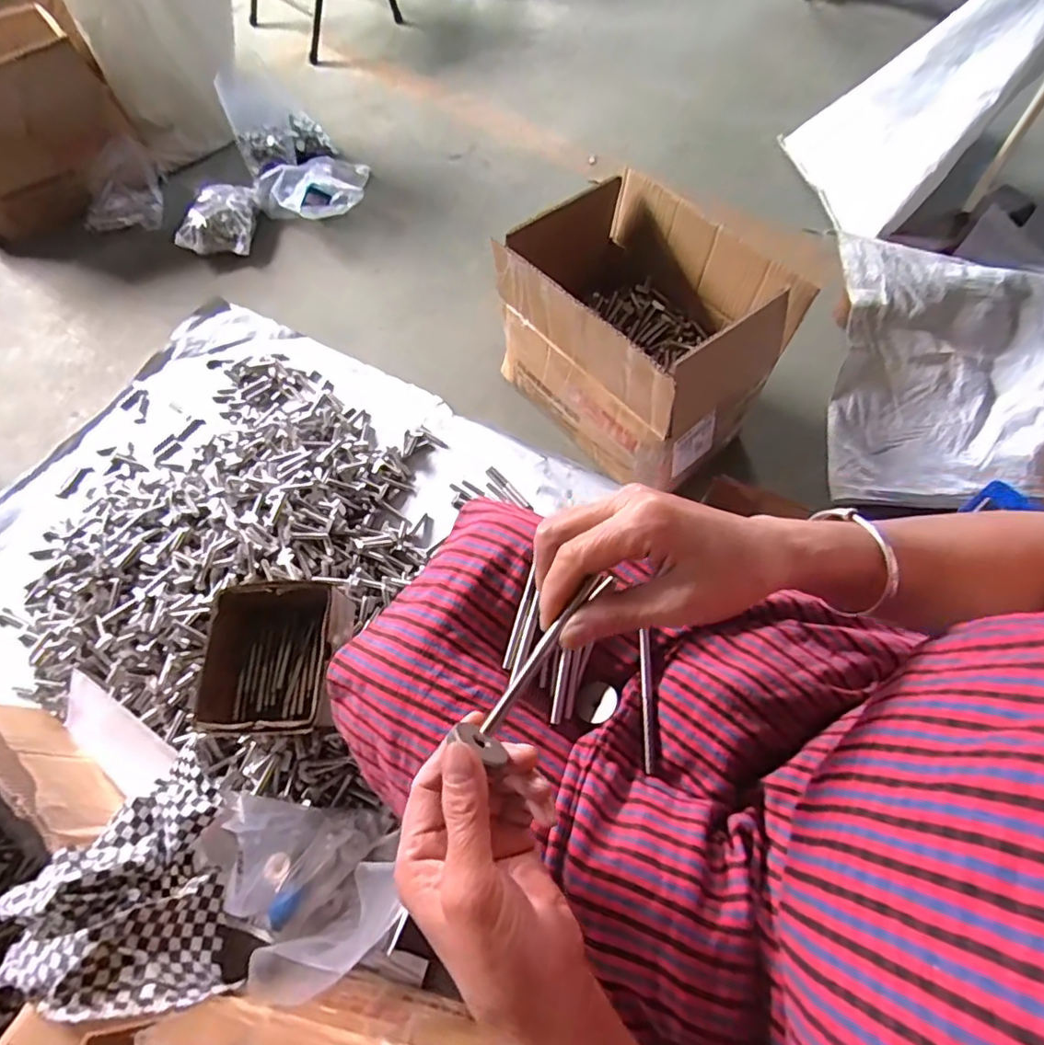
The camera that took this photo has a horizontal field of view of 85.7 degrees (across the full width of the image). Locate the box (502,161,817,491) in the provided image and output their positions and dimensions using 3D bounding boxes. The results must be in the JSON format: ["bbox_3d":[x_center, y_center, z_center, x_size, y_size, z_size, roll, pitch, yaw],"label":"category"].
[{"bbox_3d":[0.164,-0.270,0.789,0.250,0.231,0.350,-35,68,-17],"label":"box"}]

